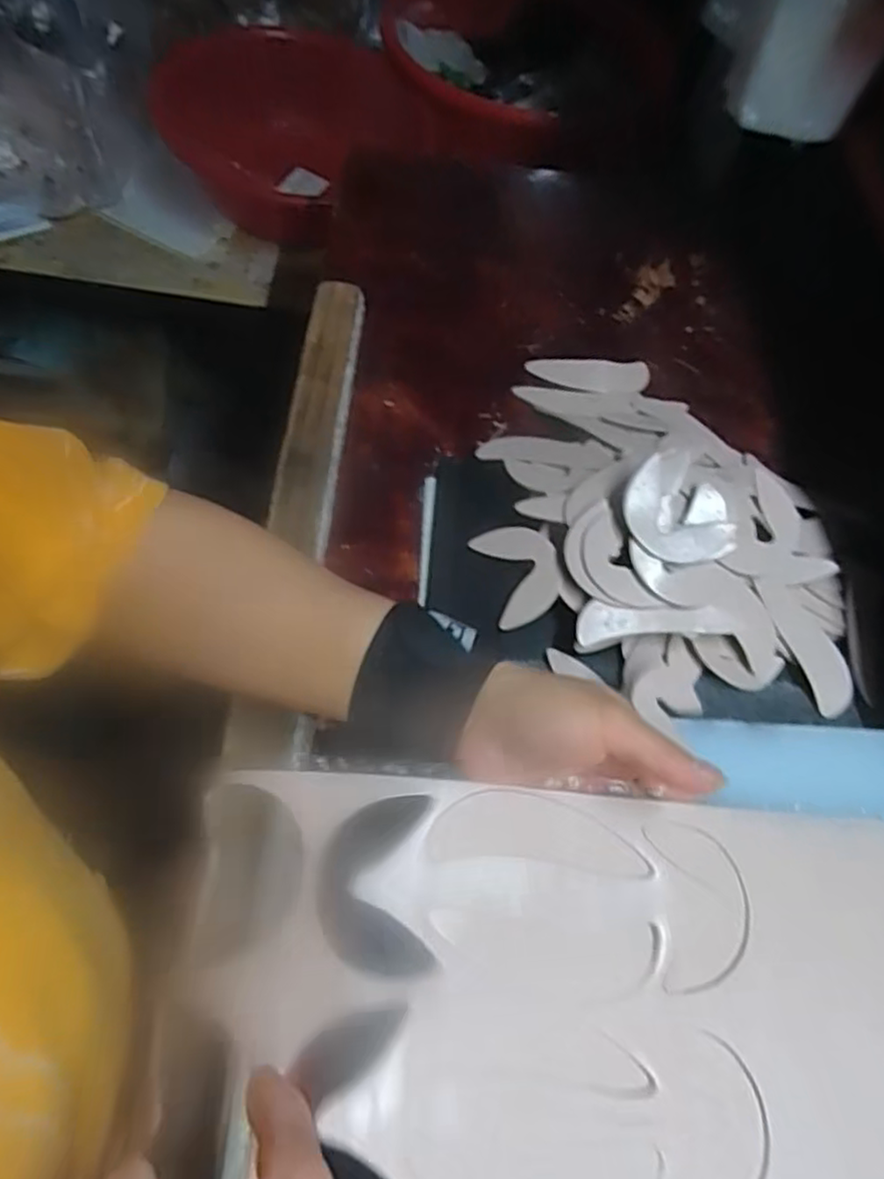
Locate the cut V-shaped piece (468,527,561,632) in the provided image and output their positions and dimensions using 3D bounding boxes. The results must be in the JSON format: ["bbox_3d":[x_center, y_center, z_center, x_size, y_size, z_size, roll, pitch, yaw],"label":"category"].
[{"bbox_3d":[0.049,-0.012,0.431,0.047,0.004,0.067,-23,63,6],"label":"cut V-shaped piece"}]

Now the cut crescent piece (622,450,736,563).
[{"bbox_3d":[0.137,-0.044,0.408,0.060,0.007,0.069,-27,85,-22],"label":"cut crescent piece"}]

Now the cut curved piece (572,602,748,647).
[{"bbox_3d":[0.128,0.017,0.401,0.099,0.004,0.024,-5,85,-1],"label":"cut curved piece"}]

